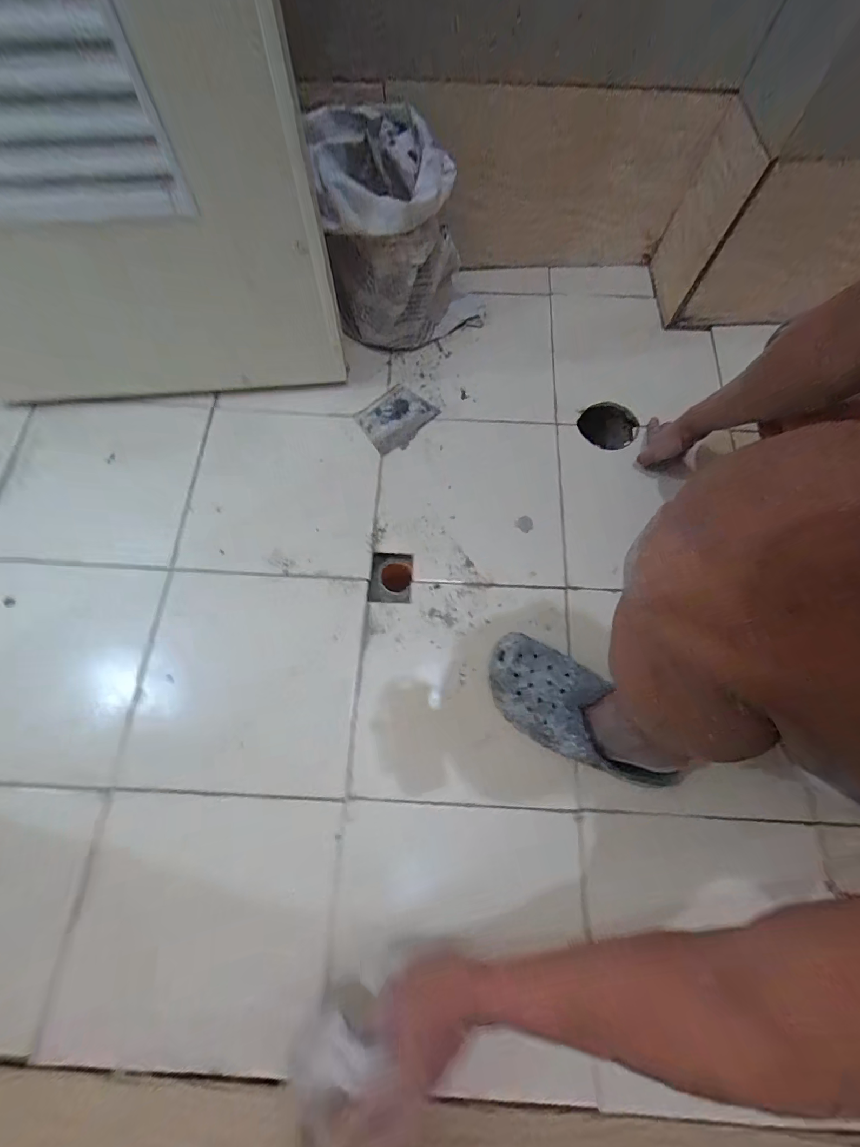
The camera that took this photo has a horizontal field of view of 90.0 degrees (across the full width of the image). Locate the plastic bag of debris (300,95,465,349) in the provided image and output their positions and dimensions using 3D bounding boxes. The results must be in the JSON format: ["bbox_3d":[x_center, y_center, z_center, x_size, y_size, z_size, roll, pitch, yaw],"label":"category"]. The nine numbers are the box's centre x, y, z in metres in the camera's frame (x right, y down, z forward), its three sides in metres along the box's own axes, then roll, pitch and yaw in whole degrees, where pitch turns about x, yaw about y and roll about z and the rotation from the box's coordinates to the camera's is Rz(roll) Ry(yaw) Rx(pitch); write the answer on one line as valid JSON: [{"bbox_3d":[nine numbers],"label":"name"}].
[{"bbox_3d":[-0.063,-0.510,0.685,0.189,0.276,0.193,-5,70,-5],"label":"plastic bag of debris"}]

